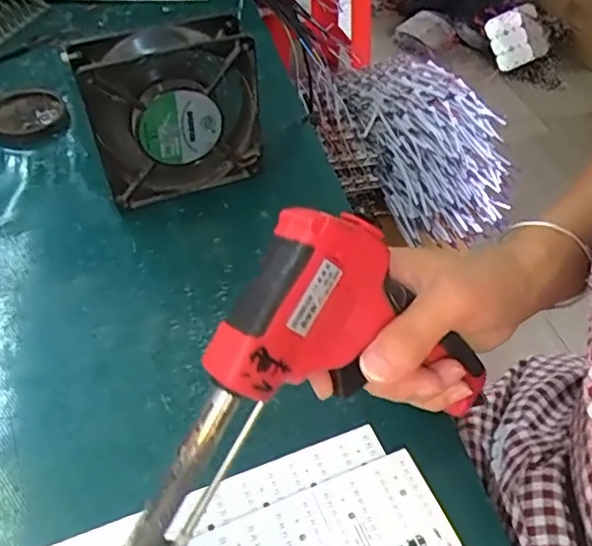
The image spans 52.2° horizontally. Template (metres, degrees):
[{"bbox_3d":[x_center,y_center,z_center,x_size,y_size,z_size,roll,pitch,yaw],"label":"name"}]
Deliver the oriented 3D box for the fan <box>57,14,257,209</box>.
[{"bbox_3d":[-0.090,-0.116,0.450,0.122,0.122,0.045,-16,50,-13],"label":"fan"}]

